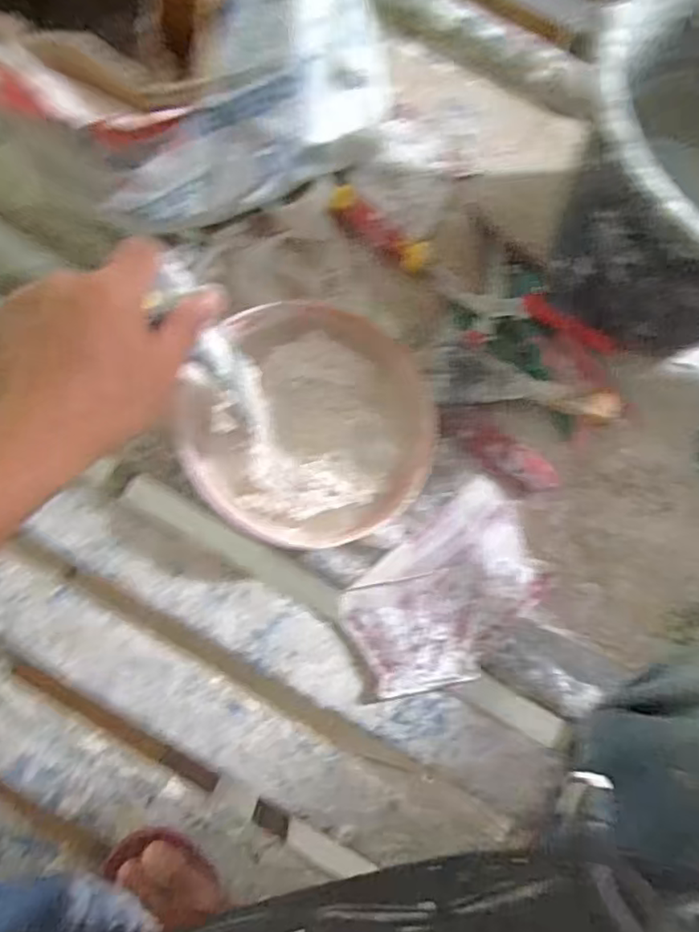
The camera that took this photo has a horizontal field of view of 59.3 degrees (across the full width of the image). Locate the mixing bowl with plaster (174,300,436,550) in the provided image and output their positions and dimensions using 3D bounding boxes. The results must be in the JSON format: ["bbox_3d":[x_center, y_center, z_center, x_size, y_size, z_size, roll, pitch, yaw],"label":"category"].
[{"bbox_3d":[-0.031,-0.036,0.537,0.200,0.065,0.210,0,84,0],"label":"mixing bowl with plaster"}]

